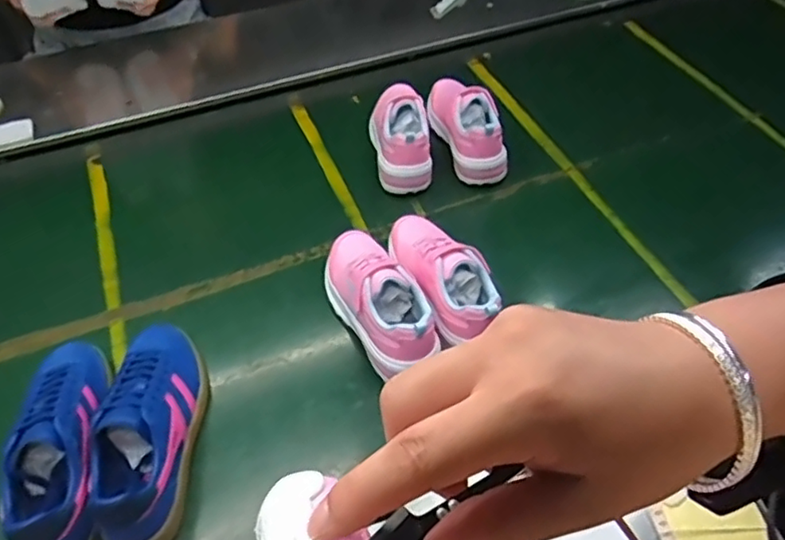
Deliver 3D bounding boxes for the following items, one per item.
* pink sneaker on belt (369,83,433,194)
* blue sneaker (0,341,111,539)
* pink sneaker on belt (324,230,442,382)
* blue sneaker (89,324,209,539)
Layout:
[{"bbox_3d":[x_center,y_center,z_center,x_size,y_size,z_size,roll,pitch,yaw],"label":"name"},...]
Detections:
[{"bbox_3d":[0.009,-0.222,0.979,0.078,0.101,0.206,-6,51,-6],"label":"pink sneaker on belt"},{"bbox_3d":[-0.342,0.172,0.650,0.078,0.088,0.246,-9,51,-8],"label":"blue sneaker"},{"bbox_3d":[-0.014,0.027,0.761,0.088,0.095,0.211,-24,55,-19],"label":"pink sneaker on belt"},{"bbox_3d":[-0.256,0.155,0.663,0.084,0.084,0.257,-3,51,-4],"label":"blue sneaker"}]

